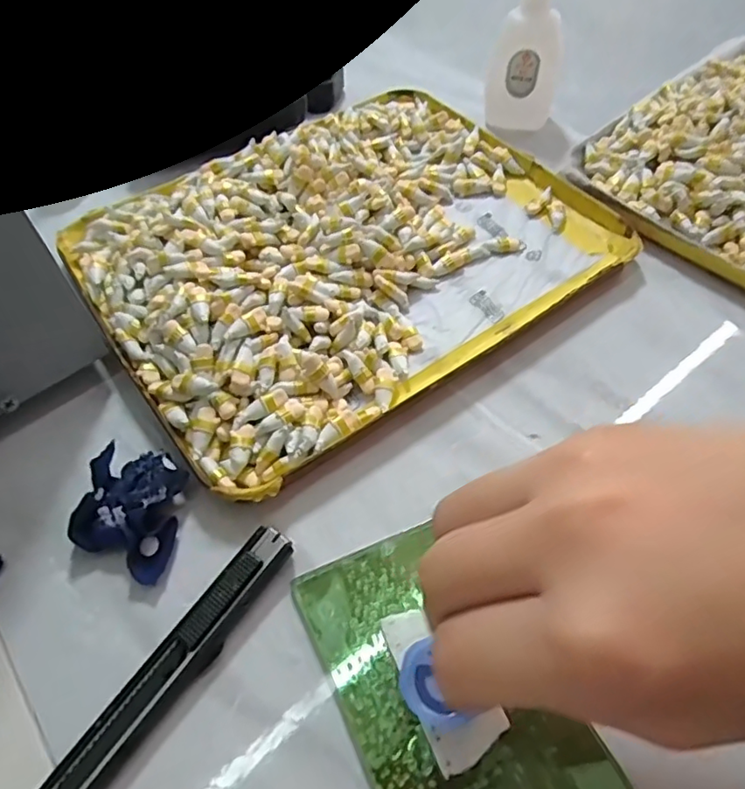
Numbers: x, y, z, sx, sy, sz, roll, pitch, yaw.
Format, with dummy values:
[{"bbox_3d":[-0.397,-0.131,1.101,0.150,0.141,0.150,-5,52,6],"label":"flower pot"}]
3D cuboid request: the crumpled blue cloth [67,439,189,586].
[{"bbox_3d":[-0.092,0.045,0.216,0.036,0.017,0.045,6,56,6],"label":"crumpled blue cloth"}]

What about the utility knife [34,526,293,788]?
[{"bbox_3d":[-0.074,0.099,0.183,0.016,0.010,0.133,32,63,21],"label":"utility knife"}]

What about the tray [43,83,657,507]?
[{"bbox_3d":[-0.014,-0.082,0.290,0.242,0.029,0.190,-32,61,-19],"label":"tray"}]

